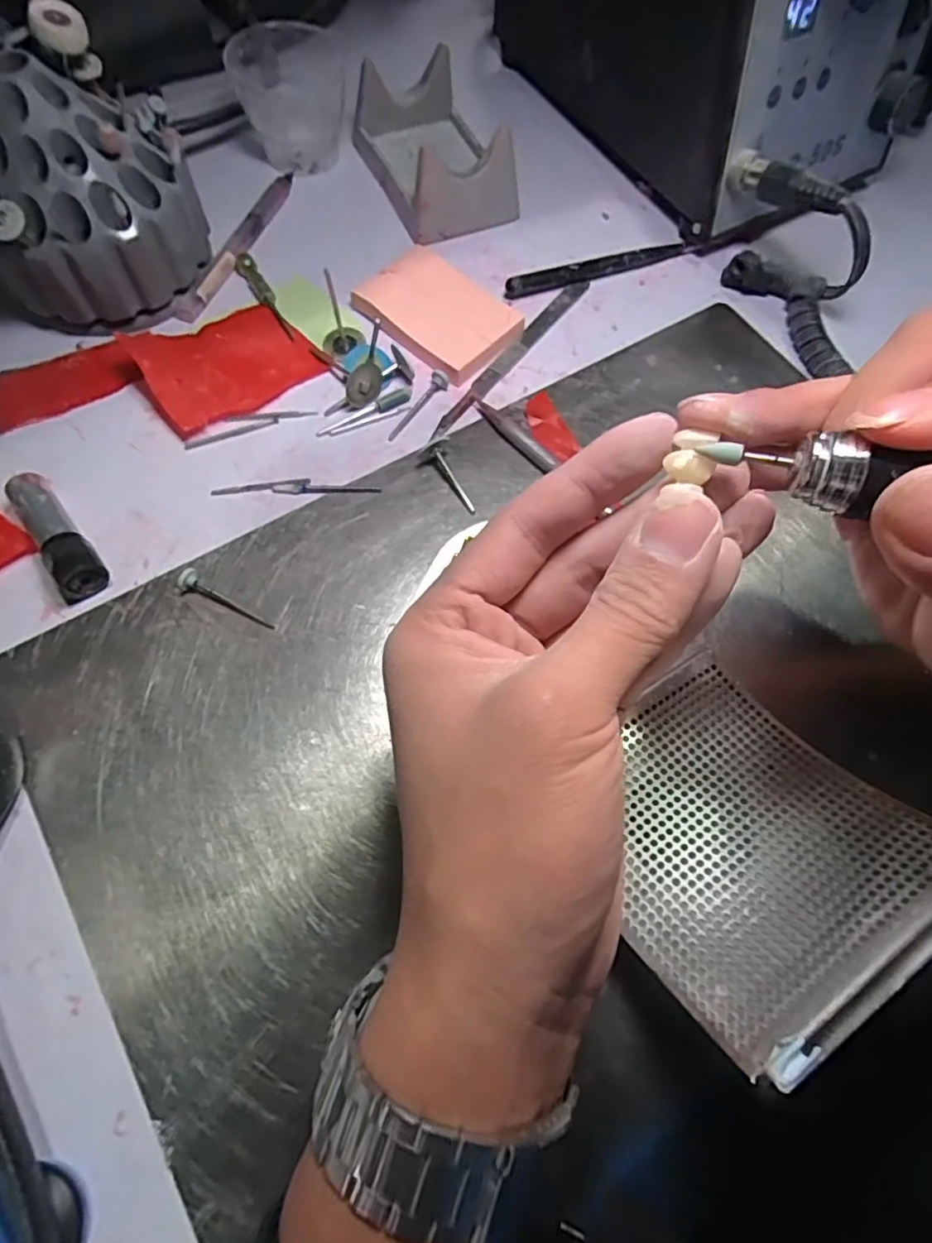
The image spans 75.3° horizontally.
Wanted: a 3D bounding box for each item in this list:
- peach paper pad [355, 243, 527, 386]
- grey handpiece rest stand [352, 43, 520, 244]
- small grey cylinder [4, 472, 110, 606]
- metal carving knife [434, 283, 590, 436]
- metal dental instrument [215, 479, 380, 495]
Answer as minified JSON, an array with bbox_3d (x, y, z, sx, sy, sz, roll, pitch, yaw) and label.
[{"bbox_3d":[-0.013,-0.160,0.313,0.078,0.012,0.053,41,71,13],"label":"peach paper pad"},{"bbox_3d":[-0.017,-0.265,0.340,0.066,0.038,0.102,-20,70,-11],"label":"grey handpiece rest stand"},{"bbox_3d":[-0.169,-0.036,0.250,0.019,0.018,0.060,-34,73,-15],"label":"small grey cylinder"},{"bbox_3d":[0.025,-0.138,0.310,0.011,0.005,0.133,34,70,11],"label":"metal carving knife"},{"bbox_3d":[-0.077,-0.062,0.273,0.074,0.004,0.007,-1,67,-3],"label":"metal dental instrument"}]

